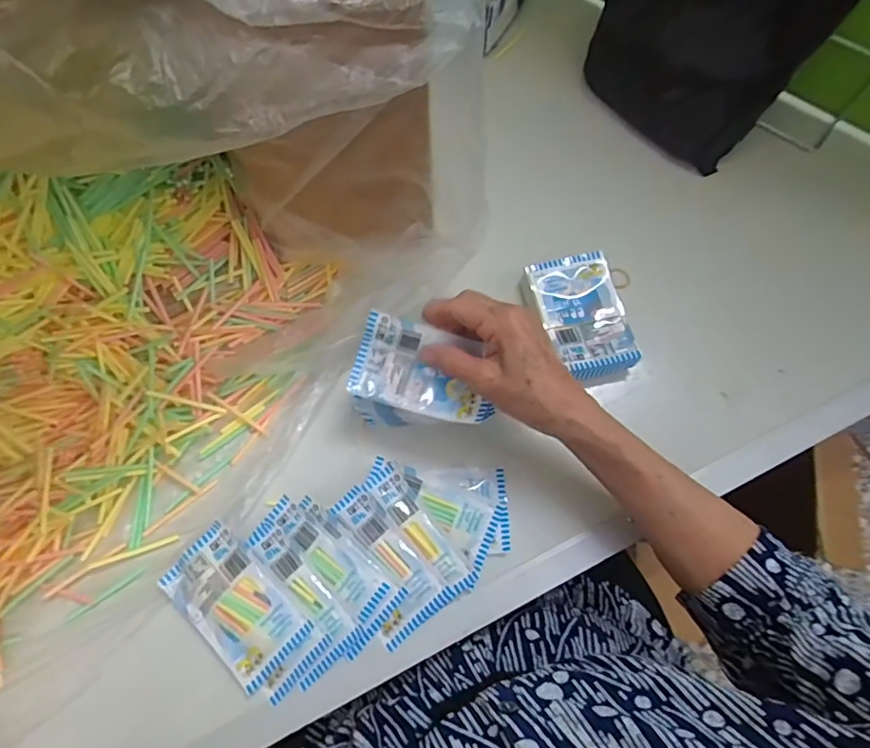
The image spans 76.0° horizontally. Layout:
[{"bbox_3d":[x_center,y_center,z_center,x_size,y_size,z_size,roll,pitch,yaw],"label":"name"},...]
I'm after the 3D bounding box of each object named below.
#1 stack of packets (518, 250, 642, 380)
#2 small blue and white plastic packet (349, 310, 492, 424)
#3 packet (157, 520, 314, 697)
[{"bbox_3d":[0.124,-0.050,0.477,0.071,0.027,0.108,-14,71,-6],"label":"stack of packets"},{"bbox_3d":[-0.010,0.003,0.403,0.100,0.031,0.072,13,74,3],"label":"small blue and white plastic packet"},{"bbox_3d":[-0.143,0.164,0.396,0.105,0.011,0.062,43,75,14],"label":"packet"}]

